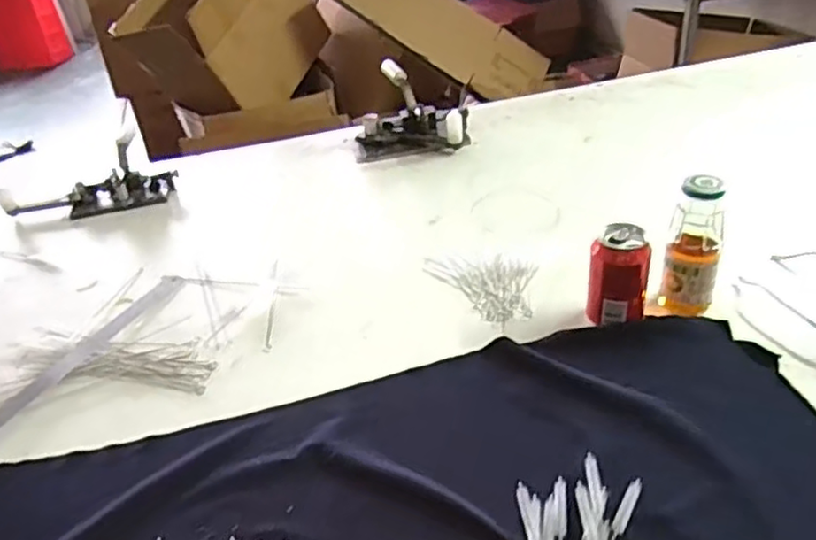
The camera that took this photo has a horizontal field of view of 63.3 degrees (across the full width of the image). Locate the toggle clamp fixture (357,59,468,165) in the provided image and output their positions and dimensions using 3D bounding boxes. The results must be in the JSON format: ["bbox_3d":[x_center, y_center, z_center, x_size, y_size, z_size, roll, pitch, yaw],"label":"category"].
[{"bbox_3d":[0.008,-0.297,1.241,0.207,0.119,0.195,-1,34,6],"label":"toggle clamp fixture"}]

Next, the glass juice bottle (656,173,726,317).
[{"bbox_3d":[0.322,-0.024,0.743,0.057,0.163,0.060,10,37,23],"label":"glass juice bottle"}]

